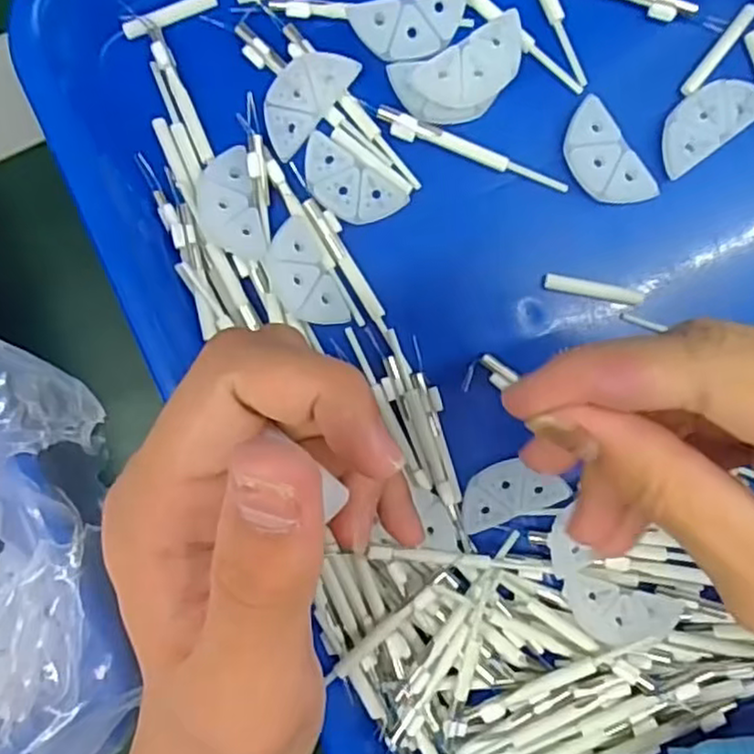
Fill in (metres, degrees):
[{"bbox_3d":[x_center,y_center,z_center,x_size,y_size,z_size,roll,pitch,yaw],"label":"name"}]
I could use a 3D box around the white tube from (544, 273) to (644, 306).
[{"bbox_3d":[0.075,-0.030,0.244,0.034,0.004,0.005,12,94,2],"label":"white tube"}]

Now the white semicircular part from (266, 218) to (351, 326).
[{"bbox_3d":[-0.026,-0.034,0.243,0.020,0.006,0.038,-27,92,4],"label":"white semicircular part"}]

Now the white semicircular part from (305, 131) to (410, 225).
[{"bbox_3d":[-0.010,-0.065,0.242,0.038,0.004,0.020,36,95,0],"label":"white semicircular part"}]

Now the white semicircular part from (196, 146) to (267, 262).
[{"bbox_3d":[-0.051,-0.058,0.241,0.020,0.005,0.037,-11,93,3],"label":"white semicircular part"}]

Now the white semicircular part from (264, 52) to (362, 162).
[{"bbox_3d":[-0.026,-0.095,0.238,0.019,0.007,0.038,41,95,0],"label":"white semicircular part"}]

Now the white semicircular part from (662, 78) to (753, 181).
[{"bbox_3d":[0.111,-0.086,0.236,0.037,0.006,0.020,-36,91,4],"label":"white semicircular part"}]

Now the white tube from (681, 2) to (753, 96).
[{"bbox_3d":[0.115,-0.110,0.236,0.006,0.004,0.035,38,95,0],"label":"white tube"}]

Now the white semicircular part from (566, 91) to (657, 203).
[{"bbox_3d":[0.077,-0.074,0.240,0.020,0.005,0.038,-33,92,4],"label":"white semicircular part"}]

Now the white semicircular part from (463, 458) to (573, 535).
[{"bbox_3d":[0.047,0.040,0.248,0.038,0.004,0.020,-21,92,4],"label":"white semicircular part"}]

